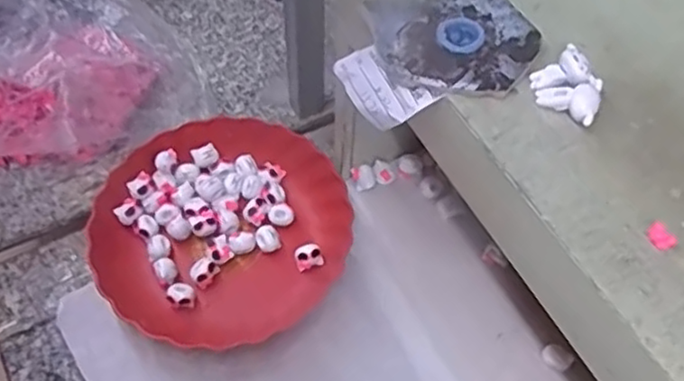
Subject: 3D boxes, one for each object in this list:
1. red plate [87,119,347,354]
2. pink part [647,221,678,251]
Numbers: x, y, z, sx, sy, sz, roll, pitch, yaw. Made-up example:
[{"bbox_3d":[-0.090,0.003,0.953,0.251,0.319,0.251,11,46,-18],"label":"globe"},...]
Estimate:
[{"bbox_3d":[-0.118,0.036,0.667,0.236,0.050,0.231,1,59,-1],"label":"red plate"},{"bbox_3d":[0.173,0.025,0.364,0.010,0.008,0.016,-39,68,-24],"label":"pink part"}]

